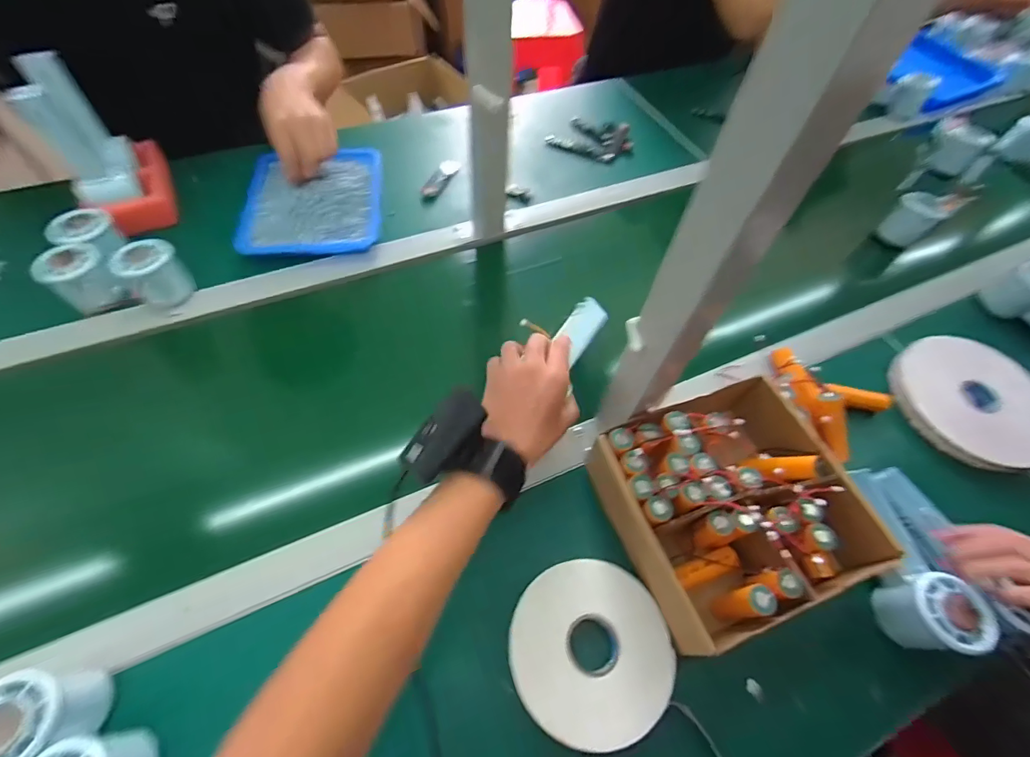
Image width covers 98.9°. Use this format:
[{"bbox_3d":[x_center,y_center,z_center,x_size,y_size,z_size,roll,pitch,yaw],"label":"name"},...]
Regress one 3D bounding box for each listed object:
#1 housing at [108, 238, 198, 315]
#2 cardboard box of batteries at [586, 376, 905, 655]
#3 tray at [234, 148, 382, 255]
[{"bbox_3d":[-0.417,-0.124,0.511,0.056,0.056,0.059,-36,67,-21],"label":"housing"},{"bbox_3d":[0.191,0.109,0.392,0.193,0.071,0.179,-18,61,-13],"label":"cardboard box of batteries"},{"bbox_3d":[-0.279,-0.251,0.618,0.181,0.034,0.186,-6,59,-6],"label":"tray"}]

